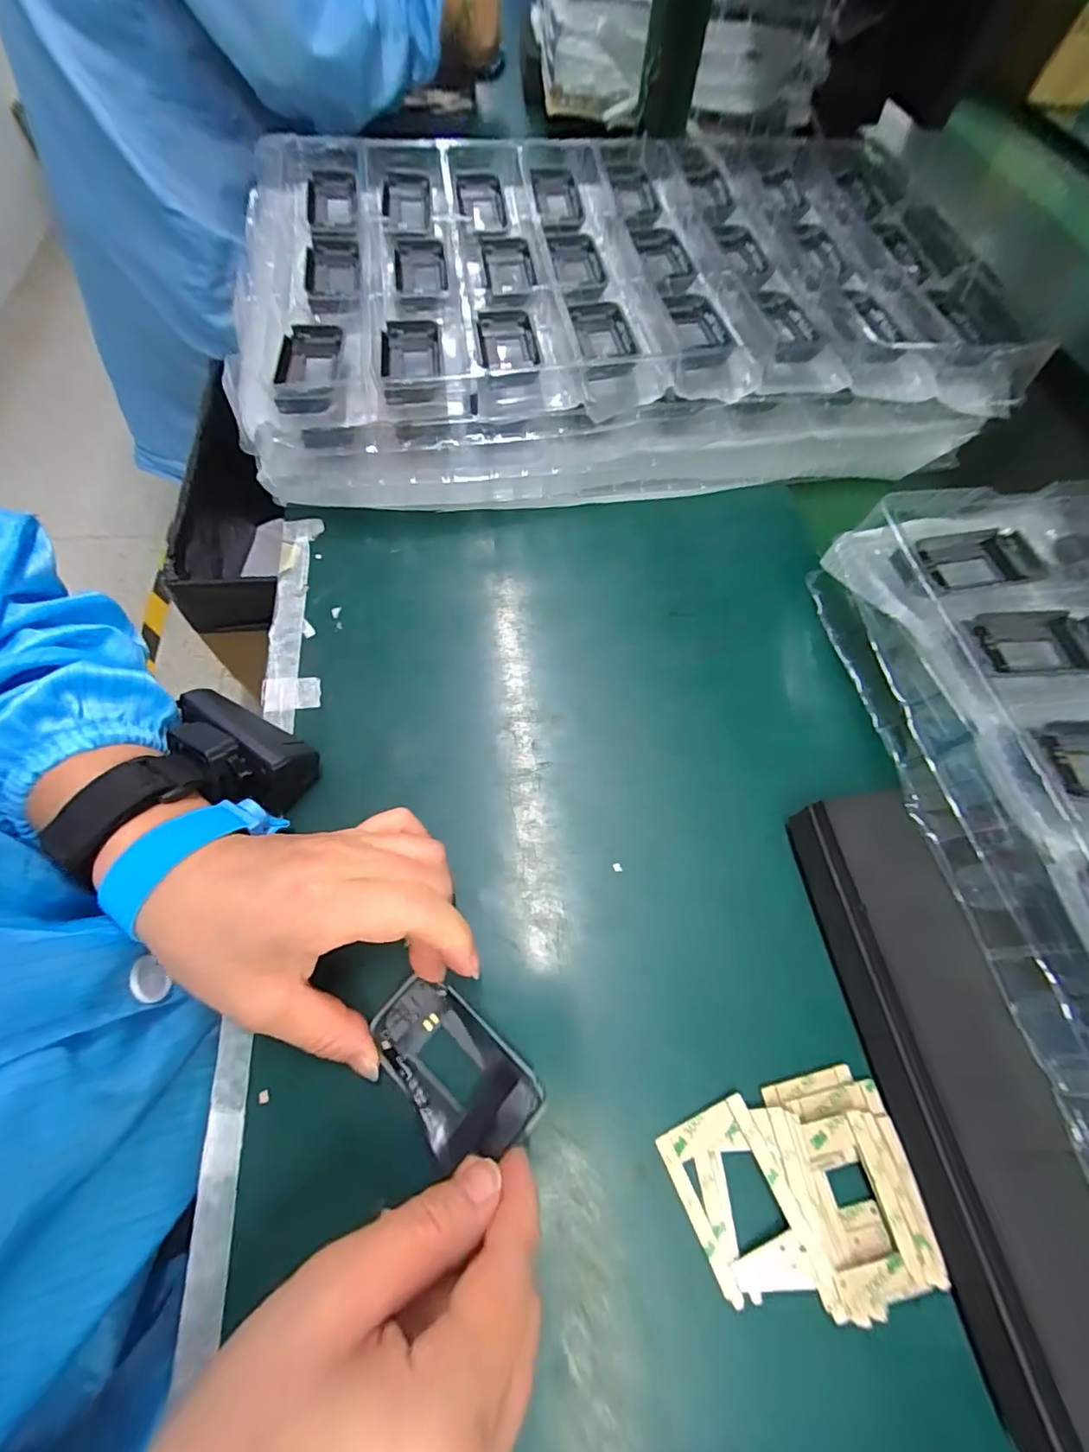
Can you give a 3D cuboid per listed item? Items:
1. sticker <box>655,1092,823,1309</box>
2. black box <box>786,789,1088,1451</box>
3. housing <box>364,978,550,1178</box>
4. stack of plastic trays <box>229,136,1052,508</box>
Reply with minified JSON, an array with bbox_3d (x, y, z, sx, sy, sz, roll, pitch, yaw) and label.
[{"bbox_3d":[0.074,0.182,0.208,0.039,0.004,0.055,-24,64,-6],"label":"sticker"},{"bbox_3d":[0.160,0.135,0.217,0.057,0.036,0.211,-8,64,-5],"label":"black box"},{"bbox_3d":[-0.038,0.139,0.223,0.042,0.014,0.073,-38,71,-18],"label":"housing"},{"bbox_3d":[0.053,-0.315,0.411,0.485,0.107,0.309,-8,64,-5],"label":"stack of plastic trays"}]

